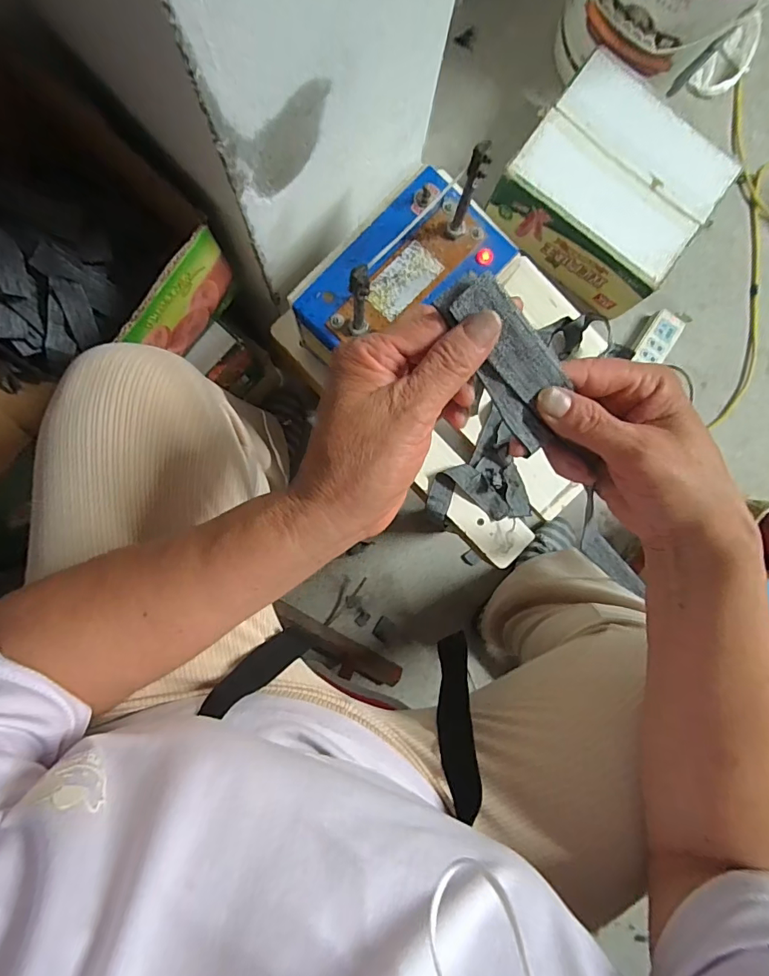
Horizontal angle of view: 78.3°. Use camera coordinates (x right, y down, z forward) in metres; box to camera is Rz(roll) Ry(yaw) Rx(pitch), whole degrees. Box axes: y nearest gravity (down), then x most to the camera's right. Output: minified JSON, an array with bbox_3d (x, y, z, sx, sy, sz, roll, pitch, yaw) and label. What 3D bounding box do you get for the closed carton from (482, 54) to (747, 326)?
[{"bbox_3d":[0.365,-0.482,0.778,0.292,0.144,0.257,35,86,-2],"label":"closed carton"}]

